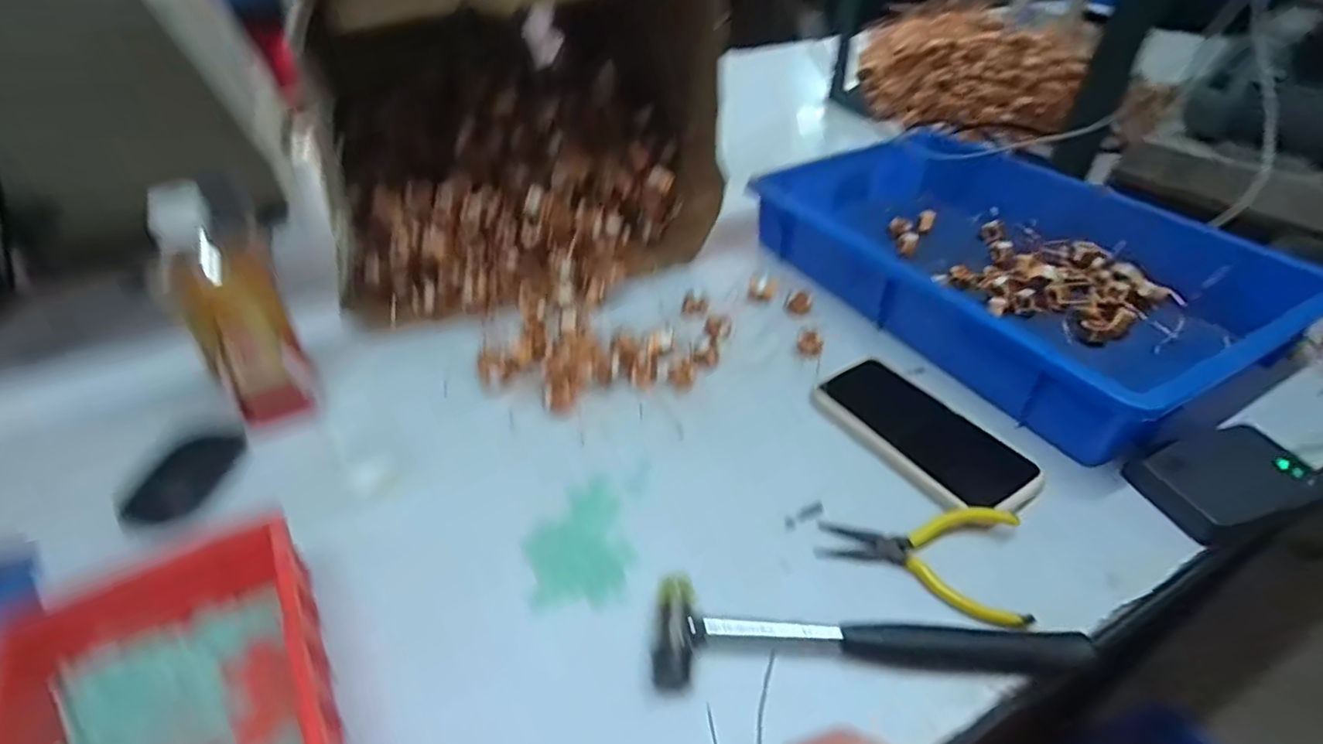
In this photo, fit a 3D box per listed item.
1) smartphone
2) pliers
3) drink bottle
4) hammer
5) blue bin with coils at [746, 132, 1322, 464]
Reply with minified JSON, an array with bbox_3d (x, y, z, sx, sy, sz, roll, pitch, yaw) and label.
[{"bbox_3d":[0.196,0.043,0.473,0.086,0.012,0.169,-22,44,-22],"label":"smartphone"},{"bbox_3d":[0.167,0.111,0.394,0.121,0.018,0.076,15,43,19],"label":"pliers"},{"bbox_3d":[-0.316,-0.041,0.457,0.060,0.173,0.046,-15,42,-15],"label":"drink bottle"},{"bbox_3d":[0.113,0.149,0.351,0.231,0.024,0.054,-2,40,0],"label":"hammer"},{"bbox_3d":[0.332,-0.123,0.601,0.308,0.067,0.437,-22,44,-22],"label":"blue bin with coils"}]

